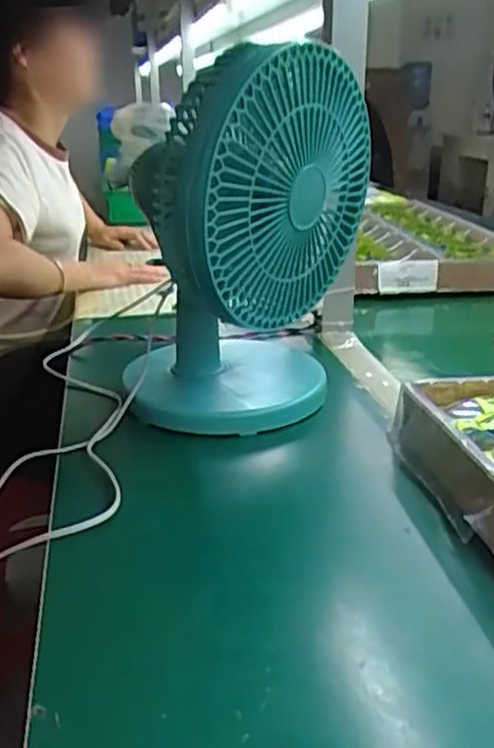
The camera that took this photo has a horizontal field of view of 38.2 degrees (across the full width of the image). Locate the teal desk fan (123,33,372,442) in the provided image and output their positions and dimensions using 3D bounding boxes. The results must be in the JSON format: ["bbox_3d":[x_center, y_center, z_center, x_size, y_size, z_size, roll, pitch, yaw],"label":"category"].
[{"bbox_3d":[-0.019,-0.116,0.644,0.202,0.298,0.230,11,23,29],"label":"teal desk fan"}]

